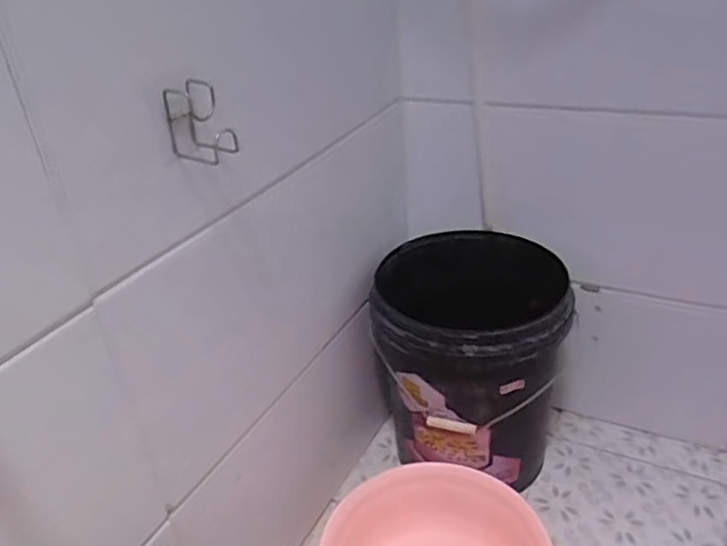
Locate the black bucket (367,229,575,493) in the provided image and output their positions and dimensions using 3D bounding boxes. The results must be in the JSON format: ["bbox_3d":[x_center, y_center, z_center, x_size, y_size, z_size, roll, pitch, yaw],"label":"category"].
[{"bbox_3d":[0.170,0.159,1.140,0.325,0.370,0.325,-5,31,3],"label":"black bucket"}]

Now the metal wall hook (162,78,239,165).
[{"bbox_3d":[-0.170,-0.154,0.681,0.059,0.081,0.045,17,38,34],"label":"metal wall hook"}]

